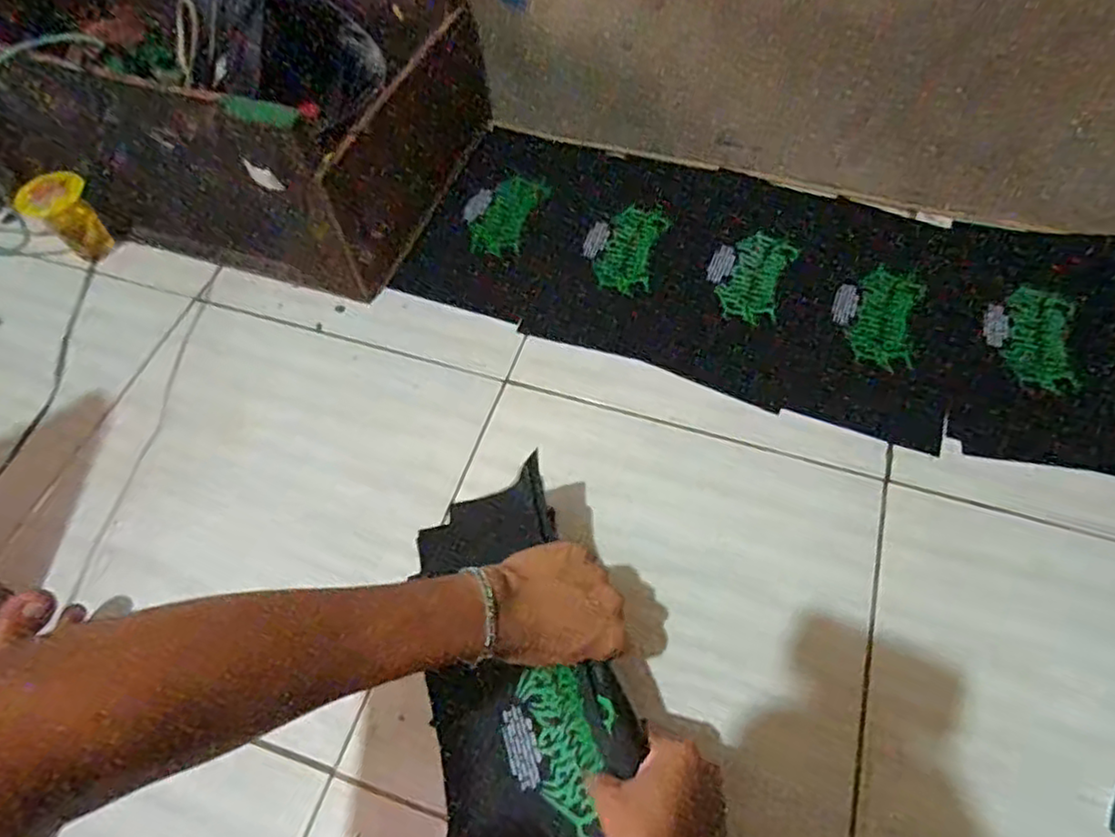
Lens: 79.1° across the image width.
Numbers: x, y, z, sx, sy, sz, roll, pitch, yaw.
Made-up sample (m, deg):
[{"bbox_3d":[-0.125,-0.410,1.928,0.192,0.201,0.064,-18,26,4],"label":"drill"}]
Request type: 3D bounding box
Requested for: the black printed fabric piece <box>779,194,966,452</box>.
[{"bbox_3d":[0.371,-0.119,0.769,0.158,0.006,0.317,17,65,13],"label":"black printed fabric piece"}]

